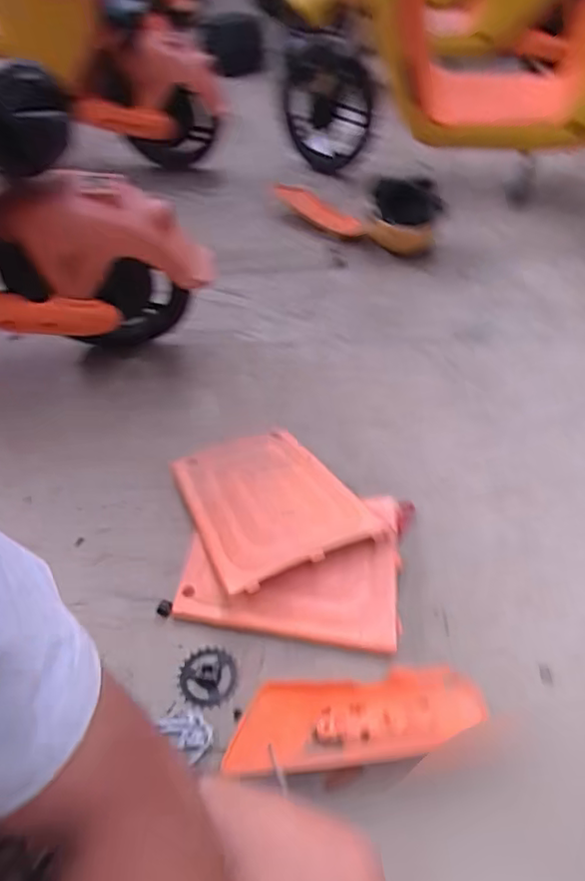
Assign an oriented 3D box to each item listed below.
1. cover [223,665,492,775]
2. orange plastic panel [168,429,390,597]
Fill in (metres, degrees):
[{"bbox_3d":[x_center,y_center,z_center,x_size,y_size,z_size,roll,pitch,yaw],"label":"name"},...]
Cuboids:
[{"bbox_3d":[0.087,0.365,0.770,0.302,0.057,0.106,-7,47,-6],"label":"cover"},{"bbox_3d":[-0.037,0.100,0.996,0.258,0.027,0.316,-17,40,-18],"label":"orange plastic panel"}]

